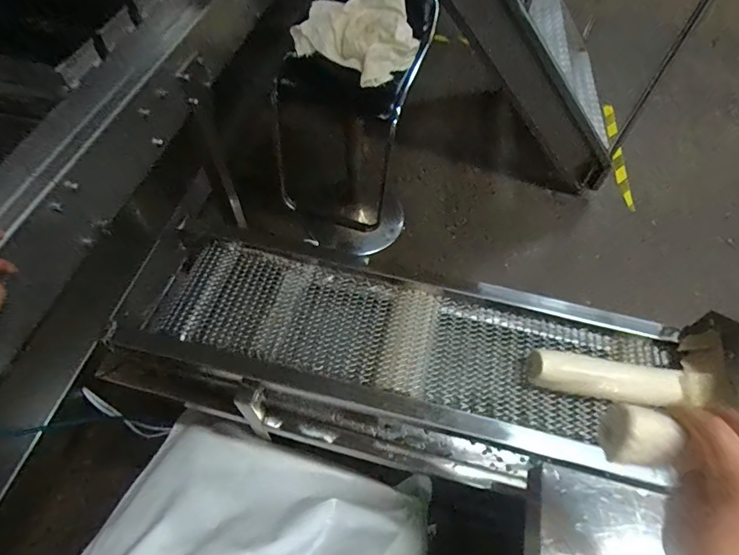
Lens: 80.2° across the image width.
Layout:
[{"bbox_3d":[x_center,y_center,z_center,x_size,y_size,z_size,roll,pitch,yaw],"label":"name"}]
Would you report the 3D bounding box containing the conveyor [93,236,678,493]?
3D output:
[{"bbox_3d":[0.025,0.134,0.630,0.667,0.164,0.226,10,53,6],"label":"conveyor"}]

